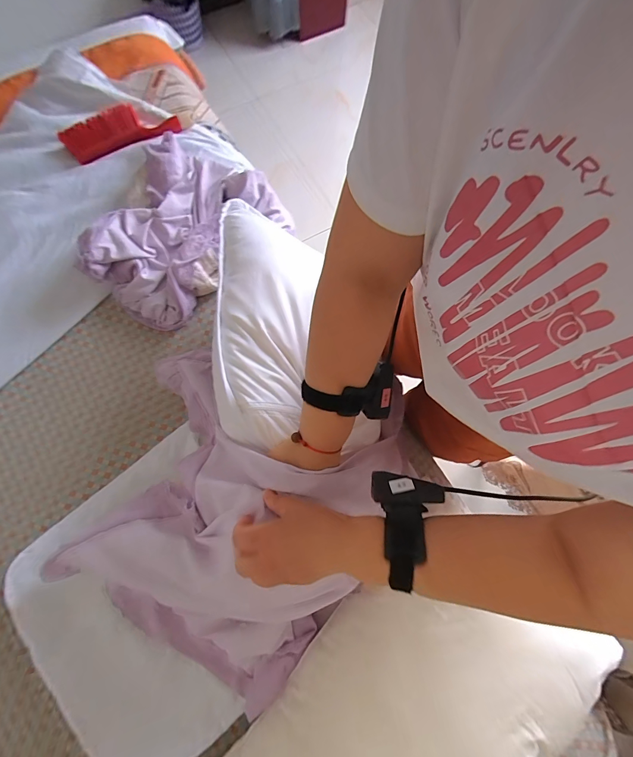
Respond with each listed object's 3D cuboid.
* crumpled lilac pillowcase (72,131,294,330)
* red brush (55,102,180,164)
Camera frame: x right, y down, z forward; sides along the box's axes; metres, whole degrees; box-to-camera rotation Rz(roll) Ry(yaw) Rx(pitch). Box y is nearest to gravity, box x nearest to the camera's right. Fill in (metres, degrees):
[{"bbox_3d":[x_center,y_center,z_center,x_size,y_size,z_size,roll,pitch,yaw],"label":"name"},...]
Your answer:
[{"bbox_3d":[-0.293,-0.353,0.739,0.278,0.110,0.453,39,77,8],"label":"crumpled lilac pillowcase"},{"bbox_3d":[-0.436,-0.558,0.758,0.249,0.063,0.061,-27,77,-8],"label":"red brush"}]

